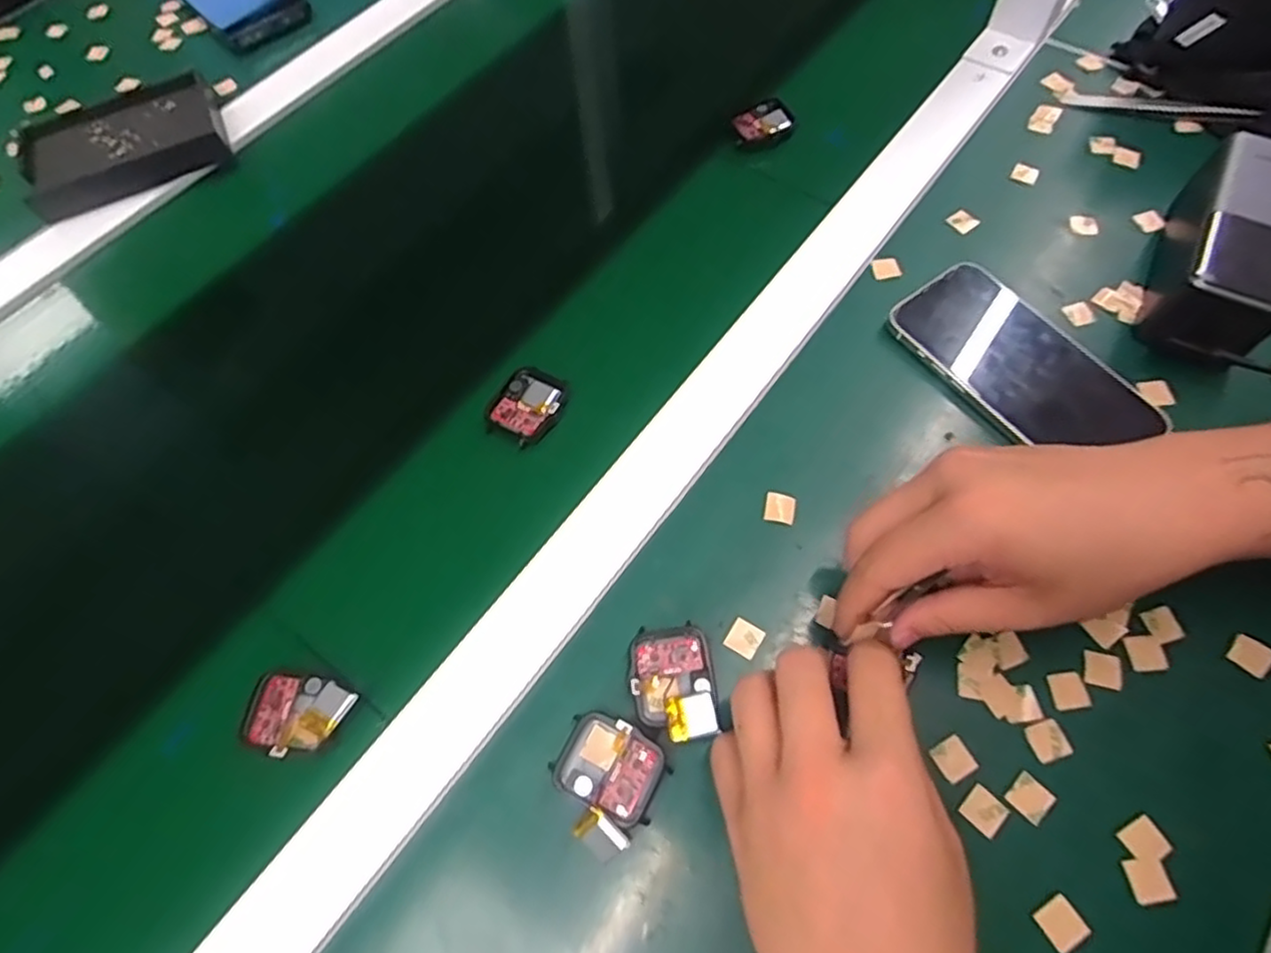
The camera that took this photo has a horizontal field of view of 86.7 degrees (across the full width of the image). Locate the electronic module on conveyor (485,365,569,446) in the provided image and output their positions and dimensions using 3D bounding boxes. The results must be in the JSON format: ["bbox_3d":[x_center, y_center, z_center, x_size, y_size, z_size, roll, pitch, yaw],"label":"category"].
[{"bbox_3d":[-0.061,-0.042,0.385,0.038,0.010,0.046,26,69,15],"label":"electronic module on conveyor"}]

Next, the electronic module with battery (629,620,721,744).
[{"bbox_3d":[0.017,0.093,0.306,0.036,0.014,0.051,-5,64,1],"label":"electronic module with battery"}]

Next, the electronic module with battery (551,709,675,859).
[{"bbox_3d":[-0.014,0.131,0.292,0.045,0.015,0.048,29,70,16],"label":"electronic module with battery"}]

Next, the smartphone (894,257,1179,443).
[{"bbox_3d":[0.216,-0.063,0.377,0.075,0.012,0.138,-37,67,-13],"label":"smartphone"}]

